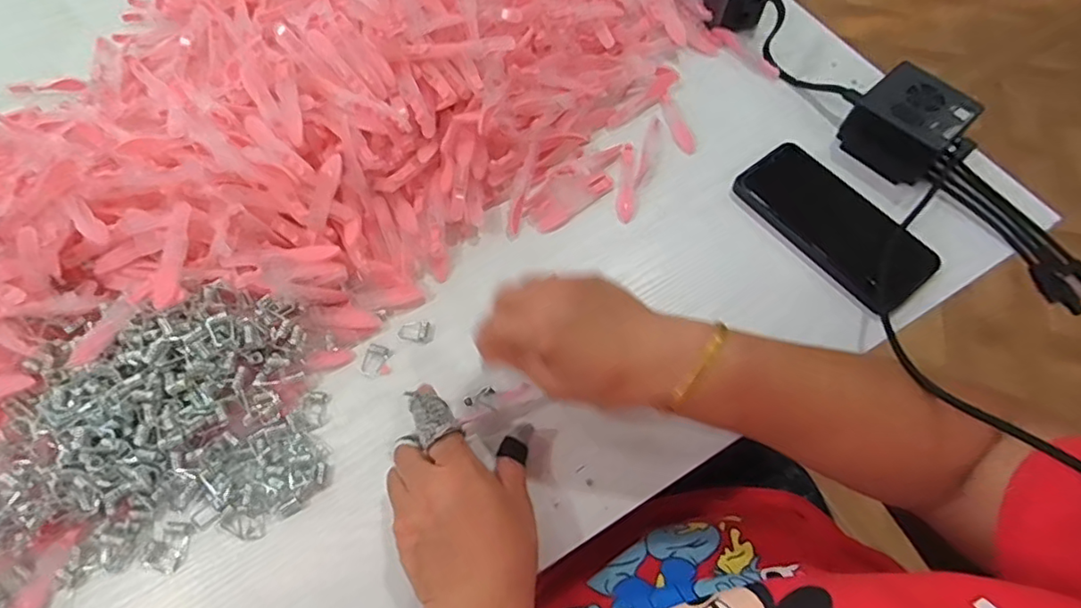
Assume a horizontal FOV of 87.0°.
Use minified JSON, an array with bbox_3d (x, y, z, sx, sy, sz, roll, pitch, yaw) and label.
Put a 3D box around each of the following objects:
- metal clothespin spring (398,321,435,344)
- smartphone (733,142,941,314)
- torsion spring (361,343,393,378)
[{"bbox_3d":[-0.092,0.020,0.421,0.026,0.004,0.016,9,64,5],"label":"metal clothespin spring"},{"bbox_3d":[0.242,-0.068,0.465,0.079,0.015,0.155,-35,71,-19],"label":"smartphone"},{"bbox_3d":[-0.121,0.040,0.412,0.018,0.004,0.025,25,66,13],"label":"torsion spring"}]

